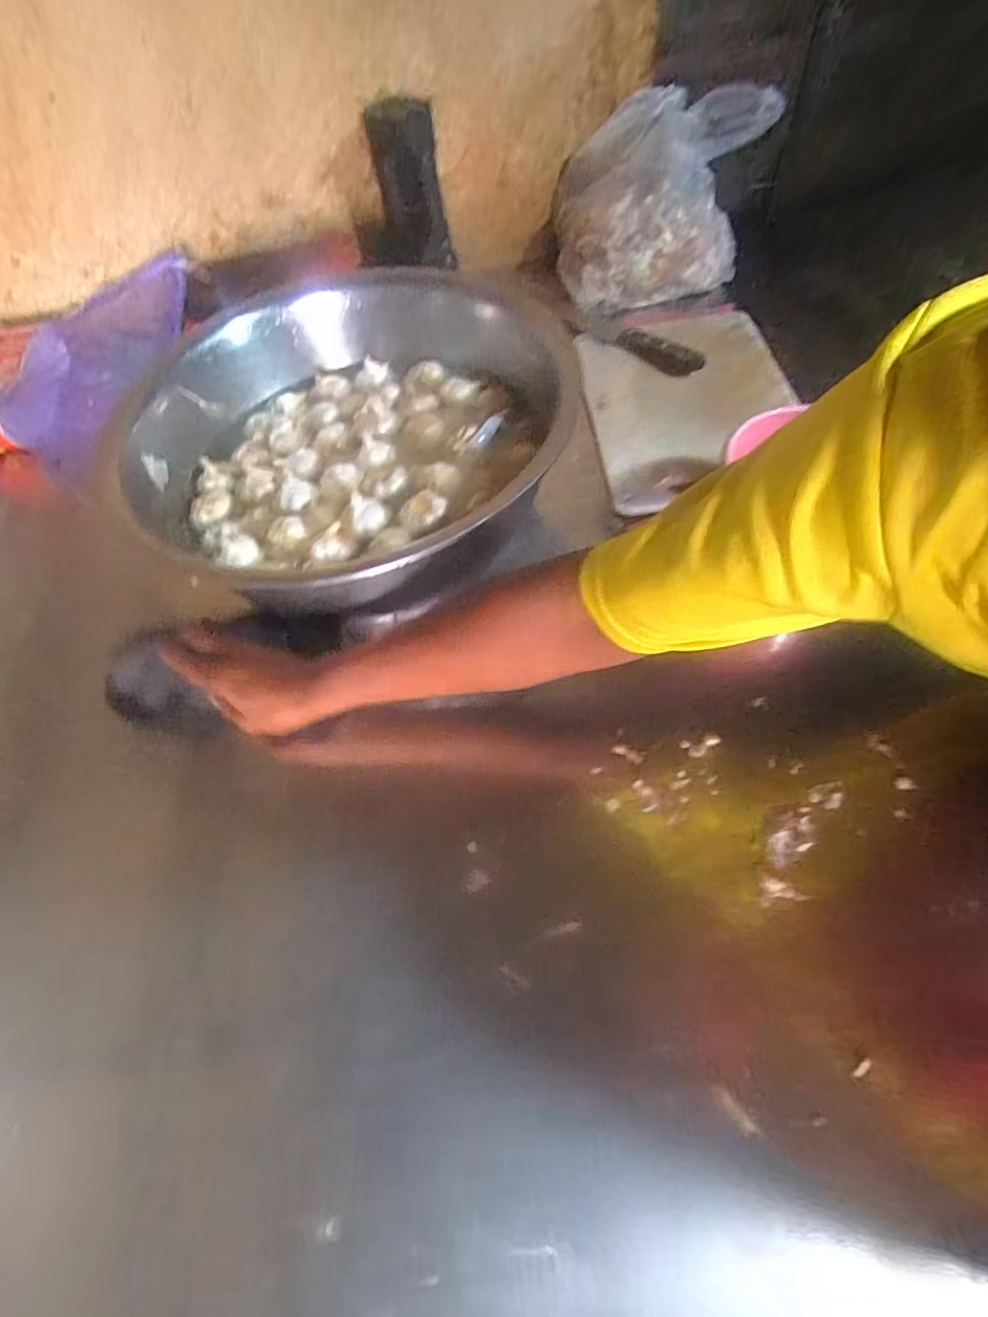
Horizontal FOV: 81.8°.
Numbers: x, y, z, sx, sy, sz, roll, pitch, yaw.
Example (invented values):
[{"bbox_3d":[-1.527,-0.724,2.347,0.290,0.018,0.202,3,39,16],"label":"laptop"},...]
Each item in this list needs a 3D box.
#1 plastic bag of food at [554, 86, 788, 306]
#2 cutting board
[{"bbox_3d":[0.224,-0.653,0.806,0.260,0.181,0.210,-10,57,1],"label":"plastic bag of food"},{"bbox_3d":[0.236,-0.324,0.702,0.238,0.025,0.332,-9,57,3],"label":"cutting board"}]

